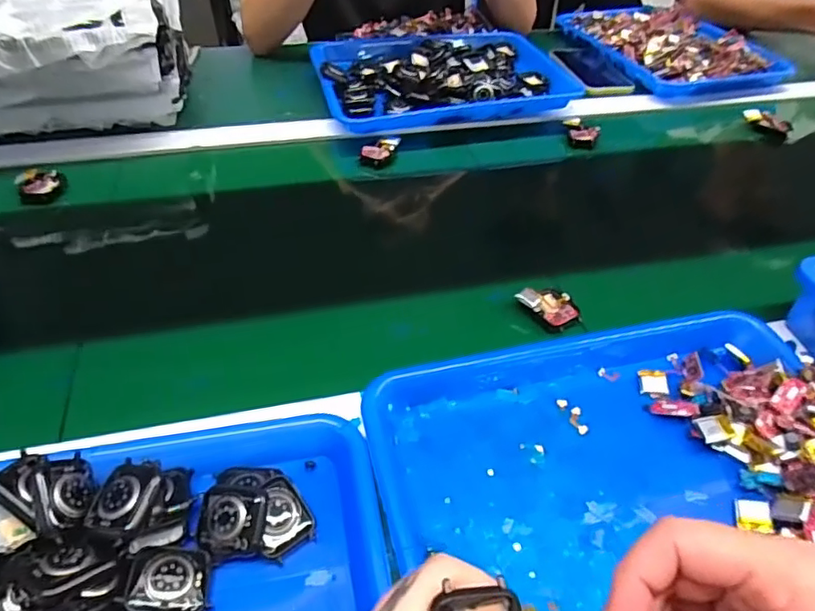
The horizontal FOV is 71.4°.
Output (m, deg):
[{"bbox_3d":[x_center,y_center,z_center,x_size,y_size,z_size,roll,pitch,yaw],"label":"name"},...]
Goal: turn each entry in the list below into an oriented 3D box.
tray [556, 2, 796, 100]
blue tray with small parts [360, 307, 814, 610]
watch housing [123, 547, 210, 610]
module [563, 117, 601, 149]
[{"bbox_3d":[0.405,-0.409,0.880,0.216,0.038,0.301,-13,47,-16],"label":"tray"},{"bbox_3d":[0.158,0.120,0.373,0.341,0.047,0.267,-9,47,-13],"label":"blue tray with small parts"},{"bbox_3d":[-0.131,0.149,0.308,0.037,0.011,0.038,-6,46,-9],"label":"watch housing"},{"bbox_3d":[0.223,-0.222,0.731,0.046,0.019,0.043,14,46,10],"label":"module"}]

